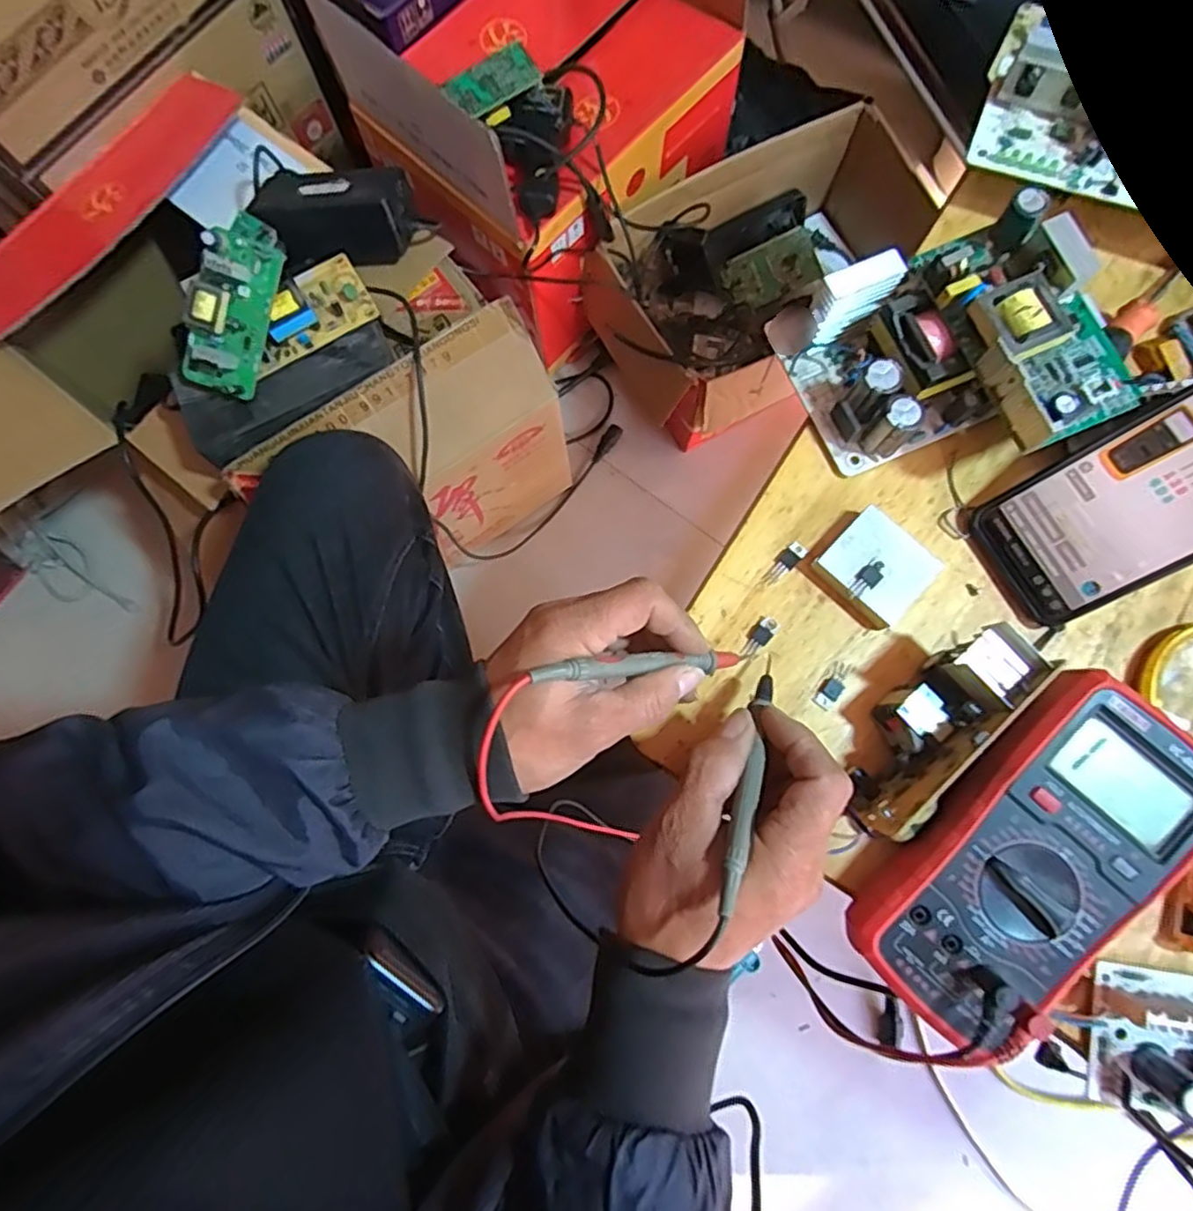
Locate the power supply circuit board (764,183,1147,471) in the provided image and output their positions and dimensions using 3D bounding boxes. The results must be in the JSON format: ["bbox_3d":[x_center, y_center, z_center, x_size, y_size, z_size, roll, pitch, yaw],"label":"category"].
[{"bbox_3d":[0.196,-0.136,0.379,0.147,0.076,0.129,-17,79,-2],"label":"power supply circuit board"}]

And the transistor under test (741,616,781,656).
[{"bbox_3d":[0.093,0.018,0.390,0.011,0.004,0.026,44,87,8],"label":"transistor under test"}]

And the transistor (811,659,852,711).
[{"bbox_3d":[0.133,0.045,0.384,0.011,0.004,0.028,35,82,7],"label":"transistor"}]

